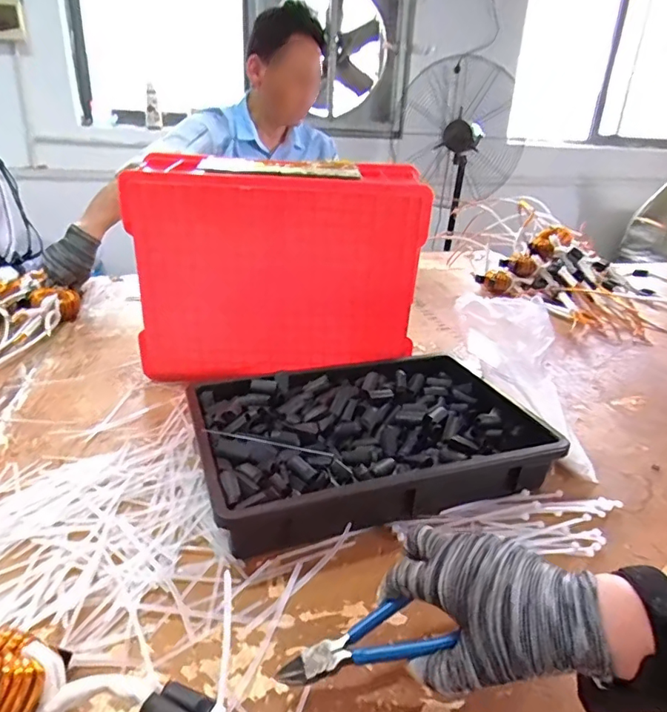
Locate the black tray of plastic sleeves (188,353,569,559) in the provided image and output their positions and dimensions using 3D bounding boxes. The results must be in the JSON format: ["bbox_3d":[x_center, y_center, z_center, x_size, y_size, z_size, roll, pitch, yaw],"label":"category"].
[{"bbox_3d":[0.038,0.093,0.583,0.361,0.064,0.249,-7,26,-20],"label":"black tray of plastic sleeves"}]

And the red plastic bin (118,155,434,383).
[{"bbox_3d":[-0.075,-0.113,0.740,0.380,0.292,0.129,1,25,-3],"label":"red plastic bin"}]

